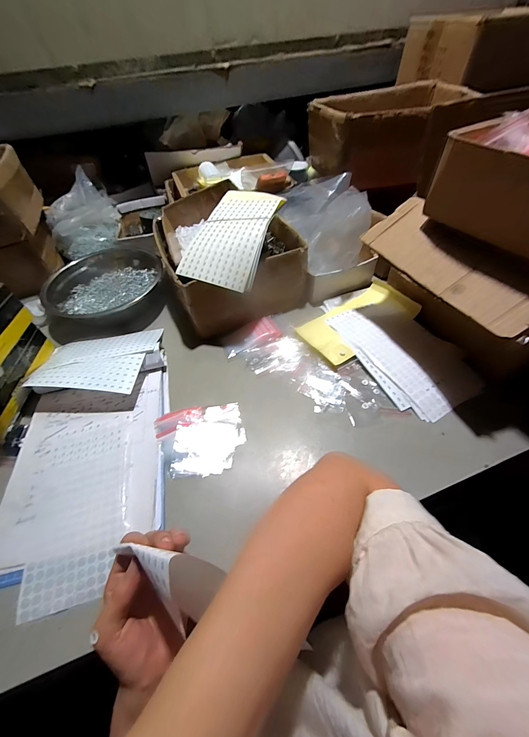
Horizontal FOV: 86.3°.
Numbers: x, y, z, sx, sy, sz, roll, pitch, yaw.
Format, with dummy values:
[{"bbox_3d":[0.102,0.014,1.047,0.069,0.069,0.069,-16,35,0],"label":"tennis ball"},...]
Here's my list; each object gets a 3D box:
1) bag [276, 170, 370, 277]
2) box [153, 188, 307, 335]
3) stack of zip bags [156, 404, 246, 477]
[{"bbox_3d":[0.126,-0.314,0.608,0.116,0.139,0.217,-14,52,-6],"label":"bag"},{"bbox_3d":[-0.071,-0.244,0.614,0.270,0.143,0.310,-16,52,-7],"label":"box"},{"bbox_3d":[-0.097,0.104,0.431,0.129,0.014,0.108,-14,52,-6],"label":"stack of zip bags"}]

